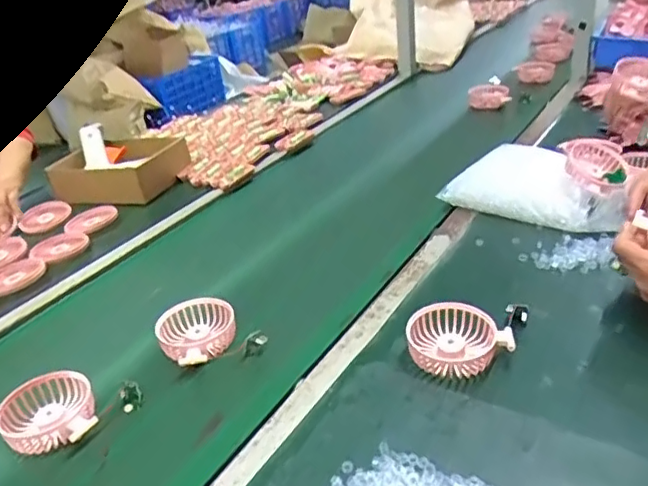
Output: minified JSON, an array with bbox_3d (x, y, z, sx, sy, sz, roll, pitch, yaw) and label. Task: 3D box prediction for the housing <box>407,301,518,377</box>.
[{"bbox_3d":[0.139,0.099,0.617,0.102,0.034,0.080,-3,29,4],"label":"housing"}]

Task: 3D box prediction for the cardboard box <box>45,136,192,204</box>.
[{"bbox_3d":[-0.383,-0.143,1.124,0.217,0.059,0.189,2,30,17],"label":"cardboard box"}]

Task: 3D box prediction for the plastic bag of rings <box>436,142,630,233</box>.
[{"bbox_3d":[0.319,-0.083,0.882,0.248,0.071,0.139,18,37,36],"label":"plastic bag of rings"}]

